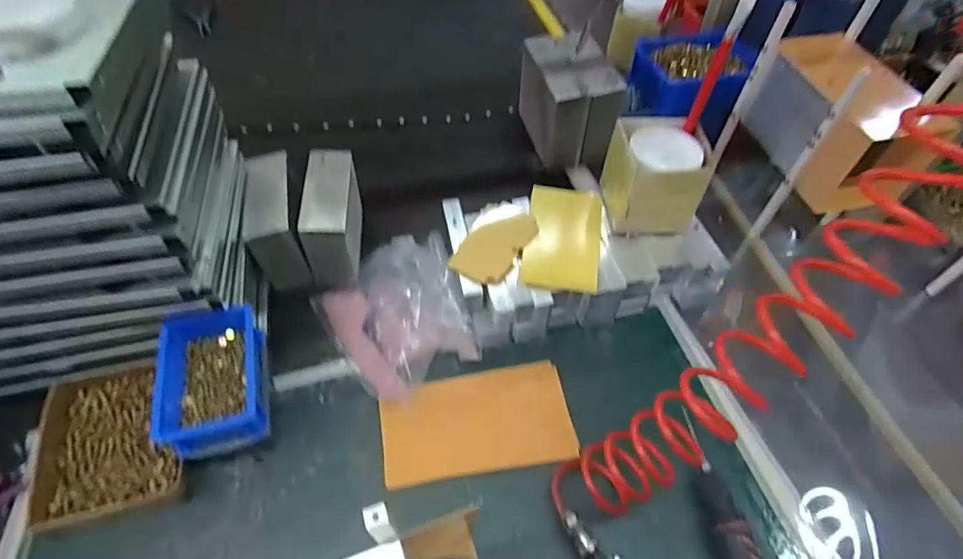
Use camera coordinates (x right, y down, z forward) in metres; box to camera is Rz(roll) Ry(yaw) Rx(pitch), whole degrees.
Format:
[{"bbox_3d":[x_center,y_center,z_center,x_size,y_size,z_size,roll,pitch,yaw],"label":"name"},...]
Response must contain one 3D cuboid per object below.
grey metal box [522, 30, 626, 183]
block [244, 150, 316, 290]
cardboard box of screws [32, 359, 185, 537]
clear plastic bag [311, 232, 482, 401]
[{"bbox_3d":[0.152,-0.315,0.886,0.121,0.154,0.194,-10,53,-9],"label":"grey metal box"},{"bbox_3d":[-0.294,-0.080,0.715,0.062,0.121,0.160,-14,54,-12],"label":"block"},{"bbox_3d":[-0.408,0.178,0.557,0.136,0.046,0.183,-14,54,-12],"label":"cardboard box of screws"},{"bbox_3d":[-0.104,0.040,0.640,0.186,0.094,0.207,-24,57,-19],"label":"clear plastic bag"}]

